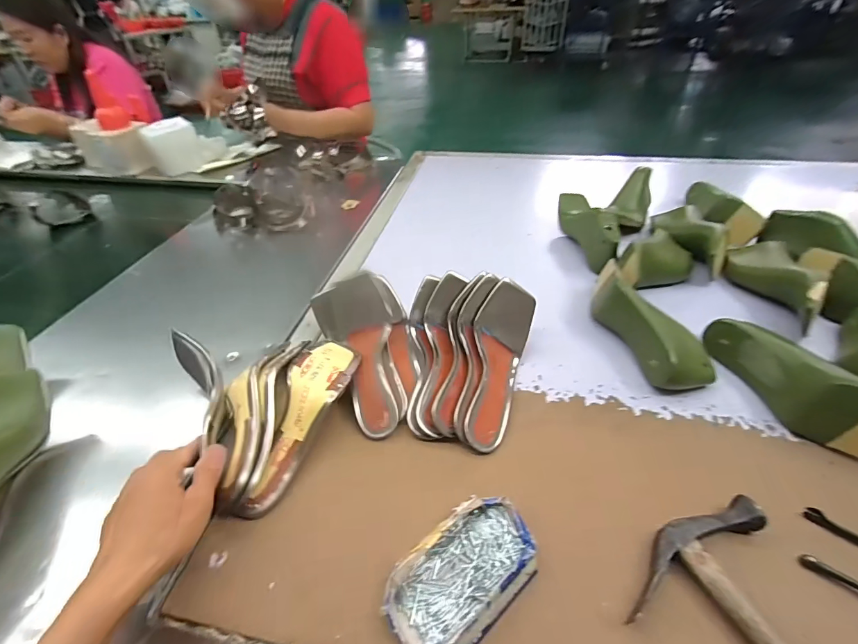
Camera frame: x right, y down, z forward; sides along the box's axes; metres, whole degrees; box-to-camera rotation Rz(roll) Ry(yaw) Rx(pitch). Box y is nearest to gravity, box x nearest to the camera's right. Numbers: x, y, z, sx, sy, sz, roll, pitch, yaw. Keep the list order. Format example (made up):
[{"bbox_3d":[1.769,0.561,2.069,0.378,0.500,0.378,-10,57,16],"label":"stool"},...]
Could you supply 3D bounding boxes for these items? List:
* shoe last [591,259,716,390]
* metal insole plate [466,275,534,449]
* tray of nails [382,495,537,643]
[{"bbox_3d":[0.286,0.000,0.518,0.075,0.073,0.192,-11,41,-8],"label":"shoe last"},{"bbox_3d":[0.082,0.051,0.484,0.070,0.064,0.216,8,57,14],"label":"metal insole plate"},{"bbox_3d":[0.031,0.208,0.328,0.134,0.028,0.076,-32,48,-28],"label":"tray of nails"}]

